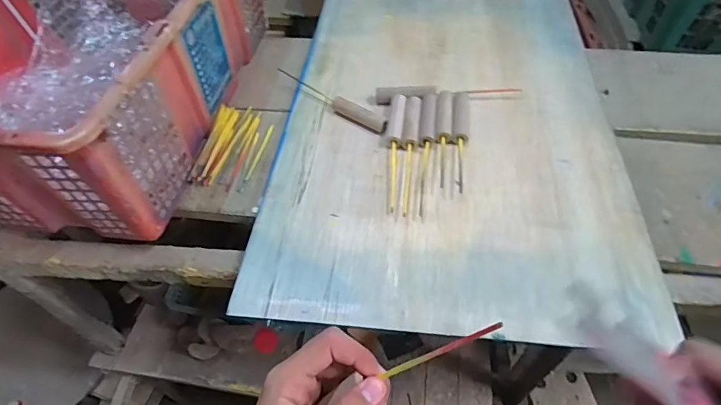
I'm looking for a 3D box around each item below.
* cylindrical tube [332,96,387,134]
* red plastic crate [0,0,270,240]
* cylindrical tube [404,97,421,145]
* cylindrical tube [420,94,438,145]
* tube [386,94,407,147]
[{"bbox_3d":[-0.001,-0.109,0.549,0.081,0.016,0.022,28,59,19],"label":"cylindrical tube"},{"bbox_3d":[-0.338,-0.194,0.541,0.346,0.163,0.472,7,54,5],"label":"red plastic crate"},{"bbox_3d":[0.063,-0.099,0.528,0.016,0.011,0.077,6,54,5],"label":"cylindrical tube"},{"bbox_3d":[0.083,-0.102,0.529,0.018,0.013,0.080,7,54,6],"label":"cylindrical tube"},{"bbox_3d":[0.045,-0.101,0.531,0.017,0.014,0.080,8,54,6],"label":"tube"}]

